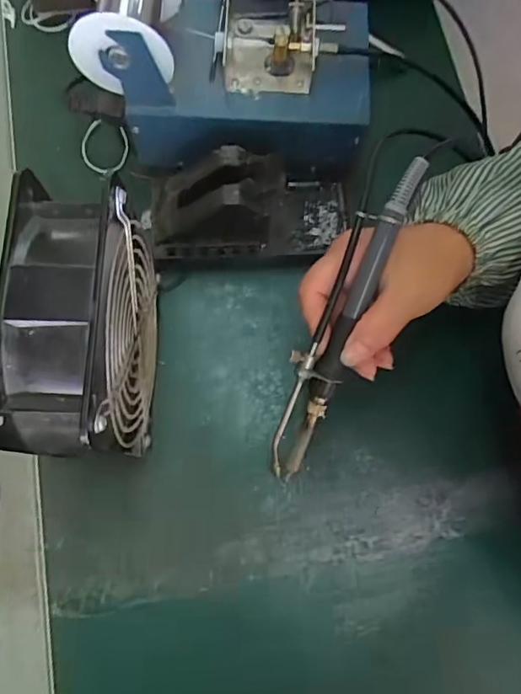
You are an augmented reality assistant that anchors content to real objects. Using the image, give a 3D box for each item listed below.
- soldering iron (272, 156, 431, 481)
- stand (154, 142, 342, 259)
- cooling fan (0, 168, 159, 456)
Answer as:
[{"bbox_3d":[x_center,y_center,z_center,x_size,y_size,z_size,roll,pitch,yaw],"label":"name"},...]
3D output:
[{"bbox_3d":[0.044,-0.012,0.314,0.030,0.015,0.204,22,103,5],"label":"soldering iron"},{"bbox_3d":[-0.006,-0.107,0.399,0.154,0.069,0.072,-5,77,-2],"label":"stand"},{"bbox_3d":[-0.102,-0.005,0.333,0.065,0.154,0.147,-2,75,-1],"label":"cooling fan"}]

